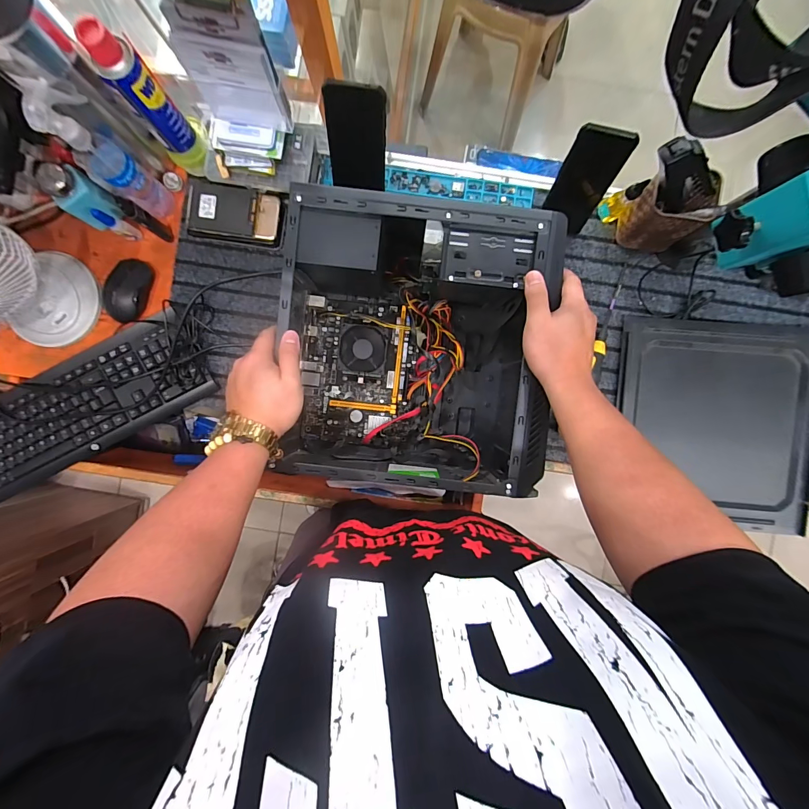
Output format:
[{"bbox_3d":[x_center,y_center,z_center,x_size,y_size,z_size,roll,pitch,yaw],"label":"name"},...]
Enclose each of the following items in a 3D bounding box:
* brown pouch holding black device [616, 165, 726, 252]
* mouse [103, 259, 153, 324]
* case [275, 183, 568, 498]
[{"bbox_3d":[0.379,-0.279,0.563,0.087,0.120,0.075,-10,91,0],"label":"brown pouch holding black device"},{"bbox_3d":[-0.446,-0.185,0.608,0.059,0.032,0.104,16,91,0],"label":"mouse"},{"bbox_3d":[0.011,-0.075,0.532,0.338,0.168,0.345,6,91,0],"label":"case"}]

